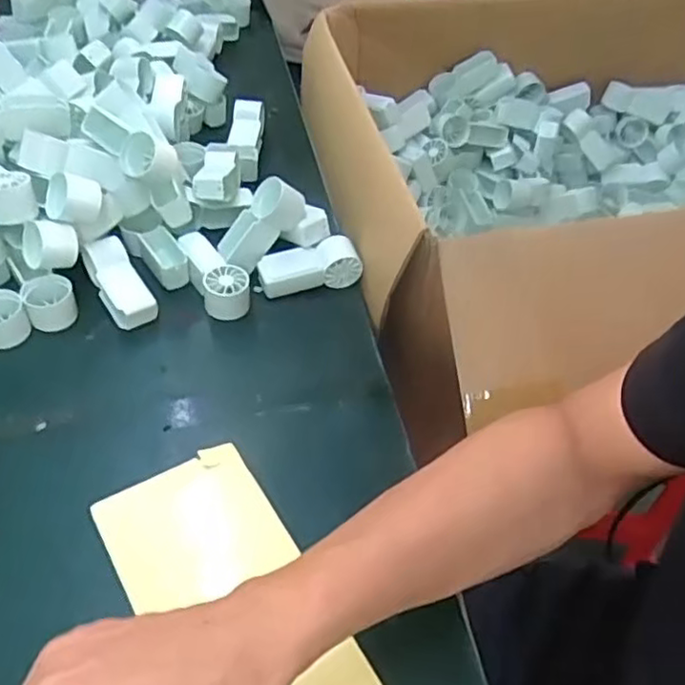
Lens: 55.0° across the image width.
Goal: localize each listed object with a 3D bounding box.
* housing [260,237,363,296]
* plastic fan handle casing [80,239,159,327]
[{"bbox_3d":[-0.030,-0.070,0.605,0.091,0.042,0.032,-5,49,-10],"label":"housing"},{"bbox_3d":[-0.194,-0.051,0.575,0.036,0.030,0.088,-27,73,-26],"label":"plastic fan handle casing"}]

